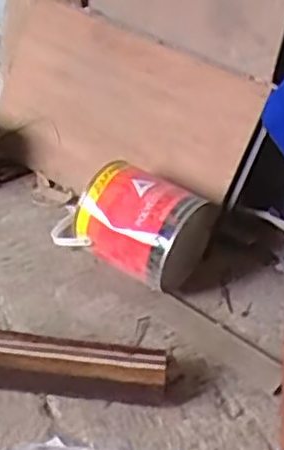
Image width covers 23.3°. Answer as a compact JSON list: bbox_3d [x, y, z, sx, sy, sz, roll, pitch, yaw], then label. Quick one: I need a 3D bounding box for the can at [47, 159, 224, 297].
[{"bbox_3d":[-0.023,-0.011,1.070,0.239,0.154,0.161,26,42,21],"label":"can"}]

